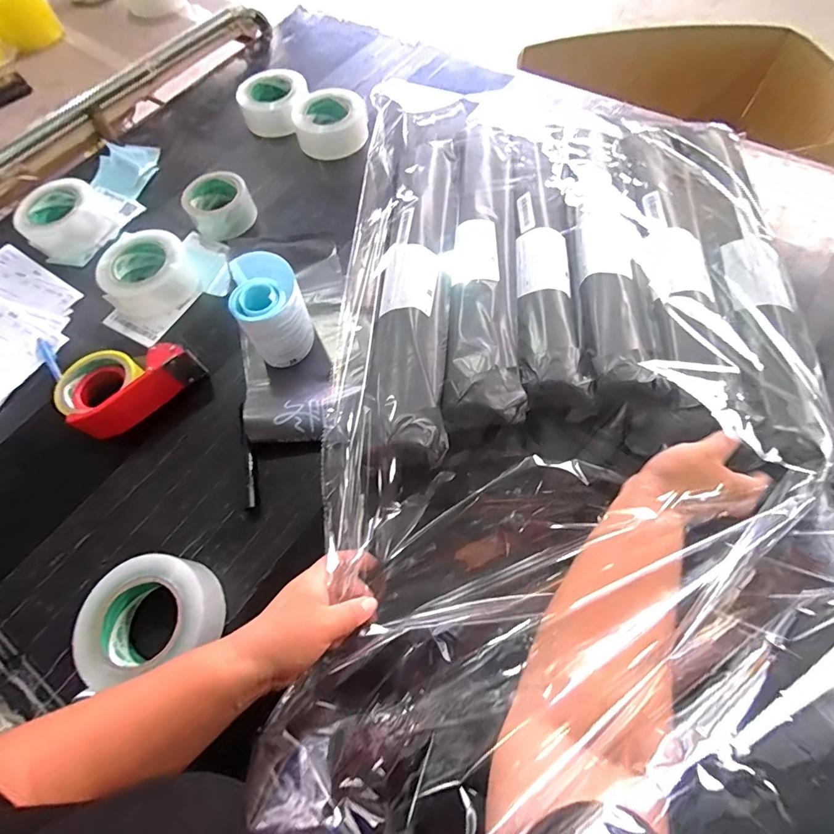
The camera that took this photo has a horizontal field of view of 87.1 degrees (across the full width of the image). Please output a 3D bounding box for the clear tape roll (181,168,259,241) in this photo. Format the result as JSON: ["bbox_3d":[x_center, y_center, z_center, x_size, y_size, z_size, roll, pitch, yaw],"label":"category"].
[{"bbox_3d":[-0.317,-0.342,0.709,0.098,0.052,0.096,-1,65,3],"label":"clear tape roll"}]

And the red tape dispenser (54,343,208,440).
[{"bbox_3d":[-0.376,-0.052,0.566,0.162,0.059,0.101,-40,69,-14],"label":"red tape dispenser"}]

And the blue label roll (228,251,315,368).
[{"bbox_3d":[-0.186,-0.138,0.571,0.083,0.108,0.113,-21,66,-6],"label":"blue label roll"}]

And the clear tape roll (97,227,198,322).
[{"bbox_3d":[-0.402,-0.216,0.657,0.130,0.049,0.139,-26,66,-9],"label":"clear tape roll"}]

